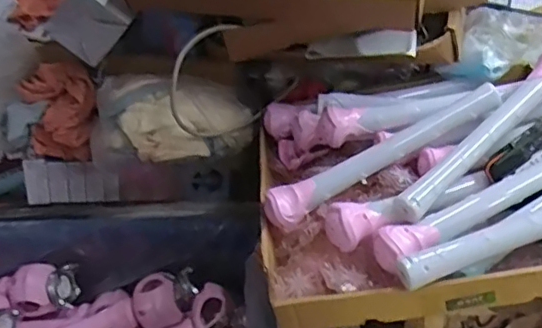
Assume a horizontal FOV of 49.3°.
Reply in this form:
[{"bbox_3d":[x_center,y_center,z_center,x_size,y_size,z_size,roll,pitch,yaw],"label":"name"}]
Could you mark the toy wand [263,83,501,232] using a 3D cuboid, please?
[{"bbox_3d":[0.136,-0.011,0.716,0.310,0.037,0.040,-28,42,-7],"label":"toy wand"}]

